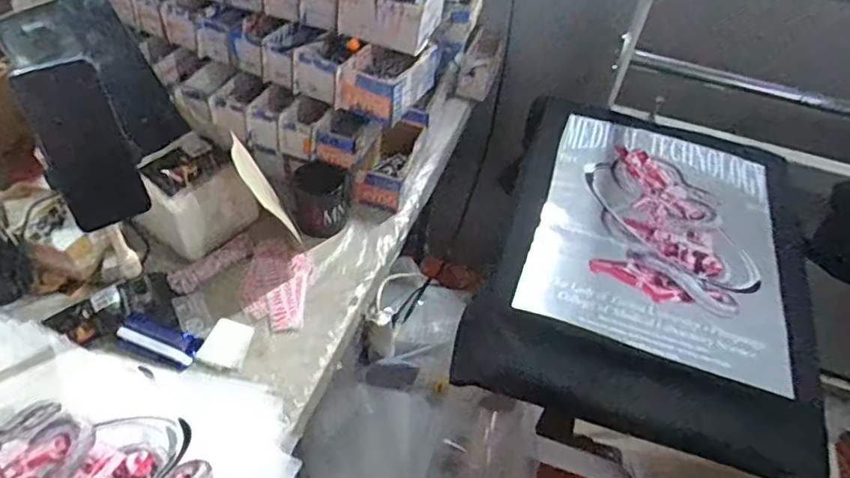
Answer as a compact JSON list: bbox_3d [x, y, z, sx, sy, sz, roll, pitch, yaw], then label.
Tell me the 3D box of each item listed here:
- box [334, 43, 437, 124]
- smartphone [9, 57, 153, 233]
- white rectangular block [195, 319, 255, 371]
[{"bbox_3d":[-0.059,-0.264,0.947,0.108,0.067,0.161,20,49,12],"label":"box"},{"bbox_3d":[-0.358,-0.096,0.613,0.082,0.171,0.012,-24,29,-26],"label":"smartphone"},{"bbox_3d":[-0.279,0.146,0.819,0.061,0.006,0.071,12,47,4],"label":"white rectangular block"}]

